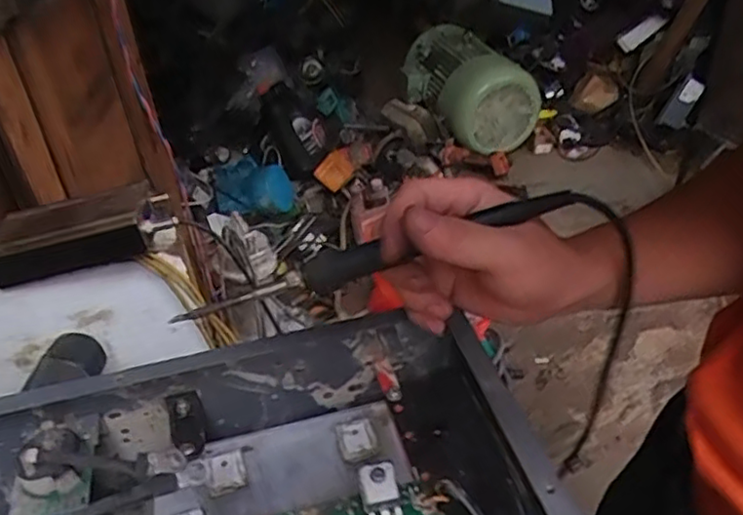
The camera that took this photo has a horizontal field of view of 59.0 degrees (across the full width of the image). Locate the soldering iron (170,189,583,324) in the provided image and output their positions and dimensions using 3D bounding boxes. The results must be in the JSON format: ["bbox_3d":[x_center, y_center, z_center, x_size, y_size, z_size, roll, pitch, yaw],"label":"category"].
[{"bbox_3d":[0.004,0.000,0.348,0.222,0.024,0.019,-18,37,0],"label":"soldering iron"}]

